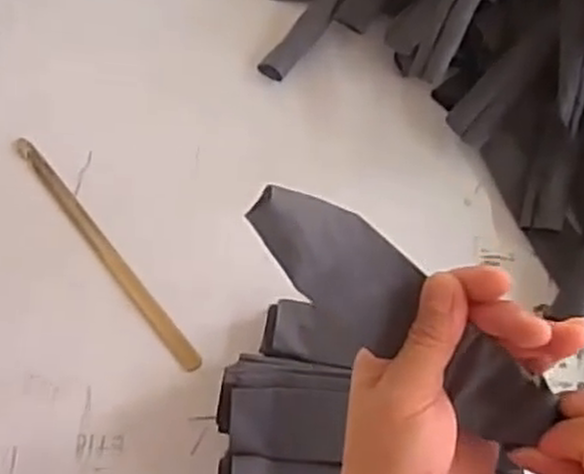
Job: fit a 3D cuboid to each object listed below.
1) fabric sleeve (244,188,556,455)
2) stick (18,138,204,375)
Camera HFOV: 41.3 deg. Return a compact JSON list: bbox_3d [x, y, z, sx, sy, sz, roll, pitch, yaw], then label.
[{"bbox_3d":[0.049,0.034,0.351,0.156,0.030,0.043,39,67,0],"label":"fabric sleeve"},{"bbox_3d":[-0.160,0.008,0.652,0.016,0.006,0.274,-35,66,-17],"label":"stick"}]

